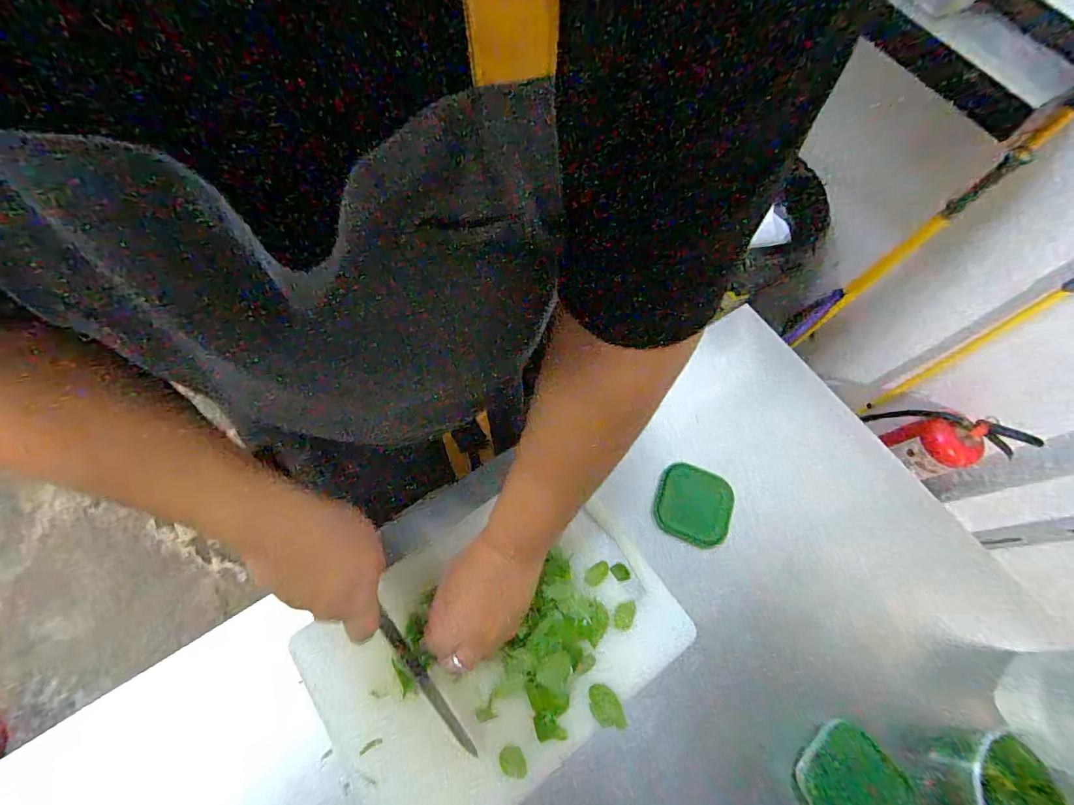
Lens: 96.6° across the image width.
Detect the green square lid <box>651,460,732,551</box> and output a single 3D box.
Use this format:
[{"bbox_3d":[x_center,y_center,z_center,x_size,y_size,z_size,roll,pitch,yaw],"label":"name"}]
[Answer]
[{"bbox_3d":[0.187,0.122,0.570,0.088,0.018,0.087,21,66,2],"label":"green square lid"}]

